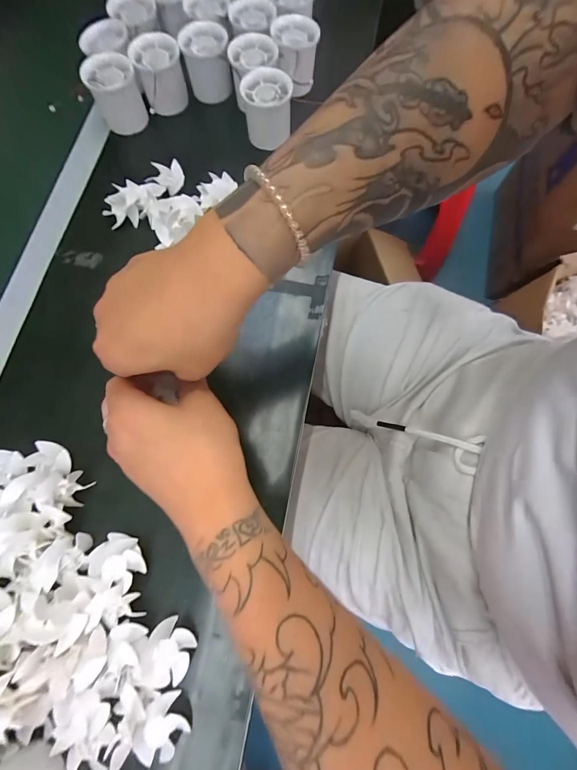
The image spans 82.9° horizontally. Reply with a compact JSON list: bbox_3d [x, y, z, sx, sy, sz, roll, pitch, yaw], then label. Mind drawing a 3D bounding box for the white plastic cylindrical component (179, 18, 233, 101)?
[{"bbox_3d":[-0.098,-0.394,0.404,0.052,0.057,0.051,0,74,2],"label":"white plastic cylindrical component"}]

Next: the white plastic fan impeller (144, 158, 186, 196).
[{"bbox_3d":[-0.140,-0.241,0.377,0.040,0.014,0.040,0,74,2],"label":"white plastic fan impeller"}]

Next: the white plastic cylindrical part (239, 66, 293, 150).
[{"bbox_3d":[-0.024,-0.320,0.381,0.053,0.054,0.050,0,74,2],"label":"white plastic cylindrical part"}]

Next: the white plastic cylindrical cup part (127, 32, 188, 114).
[{"bbox_3d":[-0.152,-0.372,0.393,0.053,0.052,0.058,0,74,2],"label":"white plastic cylindrical cup part"}]

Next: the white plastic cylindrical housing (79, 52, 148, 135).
[{"bbox_3d":[-0.200,-0.338,0.384,0.053,0.055,0.052,0,74,2],"label":"white plastic cylindrical housing"}]

